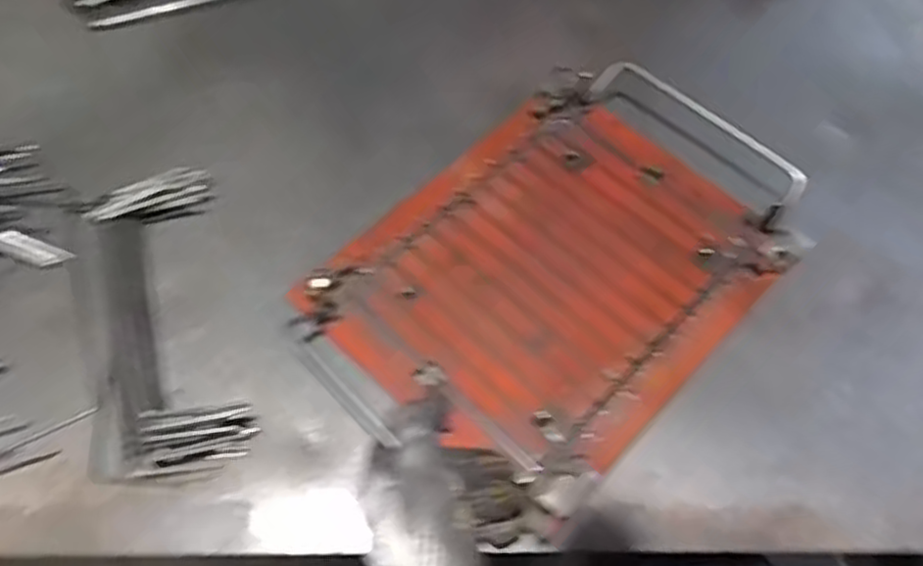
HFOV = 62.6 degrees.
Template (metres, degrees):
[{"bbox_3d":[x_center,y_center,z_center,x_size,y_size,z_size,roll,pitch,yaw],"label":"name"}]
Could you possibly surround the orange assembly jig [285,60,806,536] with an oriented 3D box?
[{"bbox_3d":[0.074,-0.018,0.553,0.240,0.034,0.349,41,66,18],"label":"orange assembly jig"}]

